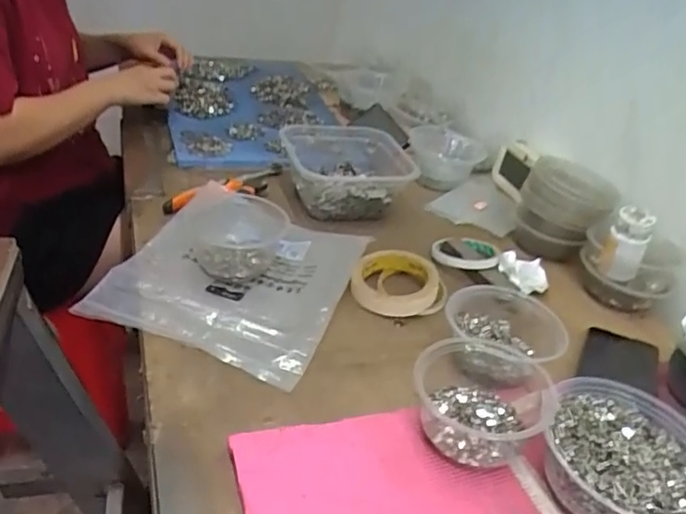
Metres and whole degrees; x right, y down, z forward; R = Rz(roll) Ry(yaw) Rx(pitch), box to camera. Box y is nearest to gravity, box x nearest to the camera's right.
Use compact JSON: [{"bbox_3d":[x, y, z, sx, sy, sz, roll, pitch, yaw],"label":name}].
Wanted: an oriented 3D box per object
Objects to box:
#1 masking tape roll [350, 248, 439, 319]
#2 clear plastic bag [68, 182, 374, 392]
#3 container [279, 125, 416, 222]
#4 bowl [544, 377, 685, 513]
[{"bbox_3d":[0.063,0.031,0.696,0.105,0.037,0.102,5,34,-3],"label":"masking tape roll"},{"bbox_3d":[-0.118,0.009,0.669,0.240,0.032,0.269,14,34,11],"label":"clear plastic bag"},{"bbox_3d":[0.002,-0.129,0.867,0.187,0.070,0.177,6,33,-4],"label":"container"},{"bbox_3d":[0.225,0.163,0.476,0.123,0.053,0.130,7,33,-5],"label":"bowl"}]

